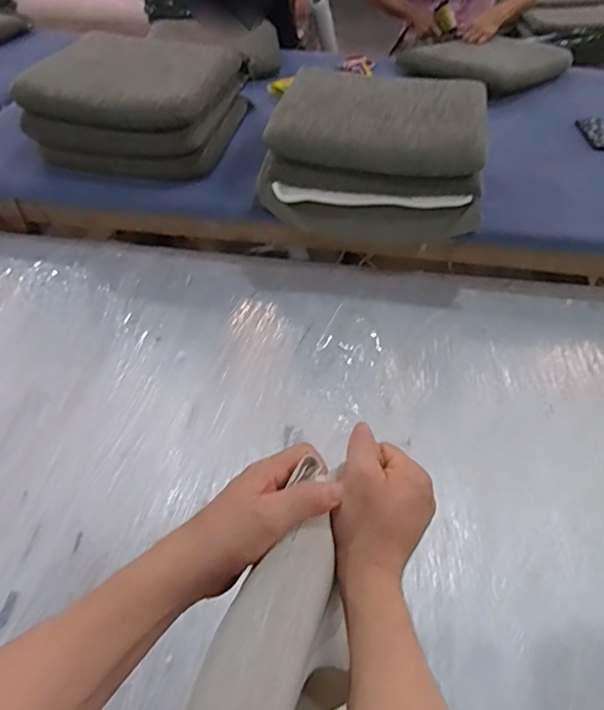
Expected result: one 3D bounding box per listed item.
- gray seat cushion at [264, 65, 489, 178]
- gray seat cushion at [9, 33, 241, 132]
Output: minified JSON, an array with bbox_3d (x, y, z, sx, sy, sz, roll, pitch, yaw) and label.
[{"bbox_3d":[0.167,-0.497,1.143,0.418,0.076,0.313,8,47,7],"label":"gray seat cushion"},{"bbox_3d":[-0.395,-0.684,1.299,0.407,0.107,0.388,8,47,7],"label":"gray seat cushion"}]

